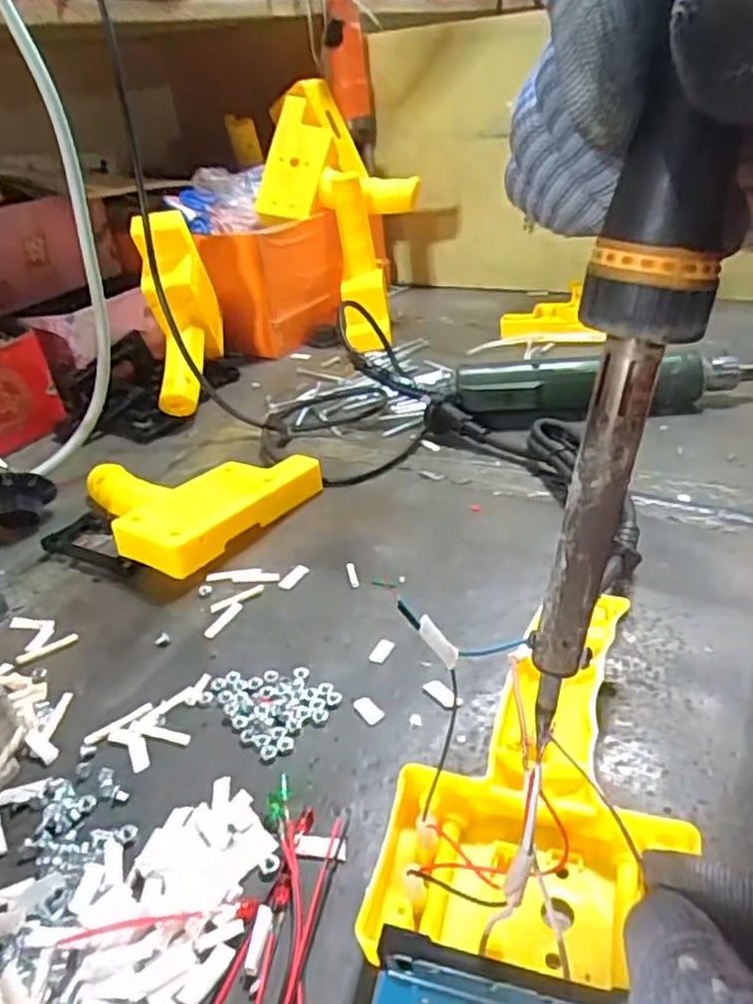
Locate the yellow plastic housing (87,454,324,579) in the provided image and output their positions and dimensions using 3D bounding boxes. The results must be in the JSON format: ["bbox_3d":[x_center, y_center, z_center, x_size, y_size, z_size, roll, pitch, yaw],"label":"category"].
[{"bbox_3d":[-0.133,-0.006,0.462,0.153,0.029,0.124,14,38,28],"label":"yellow plastic housing"}]

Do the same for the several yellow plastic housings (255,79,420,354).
[{"bbox_3d":[-0.037,-0.302,0.711,0.150,0.088,0.329,-14,74,-12],"label":"several yellow plastic housings"}]

